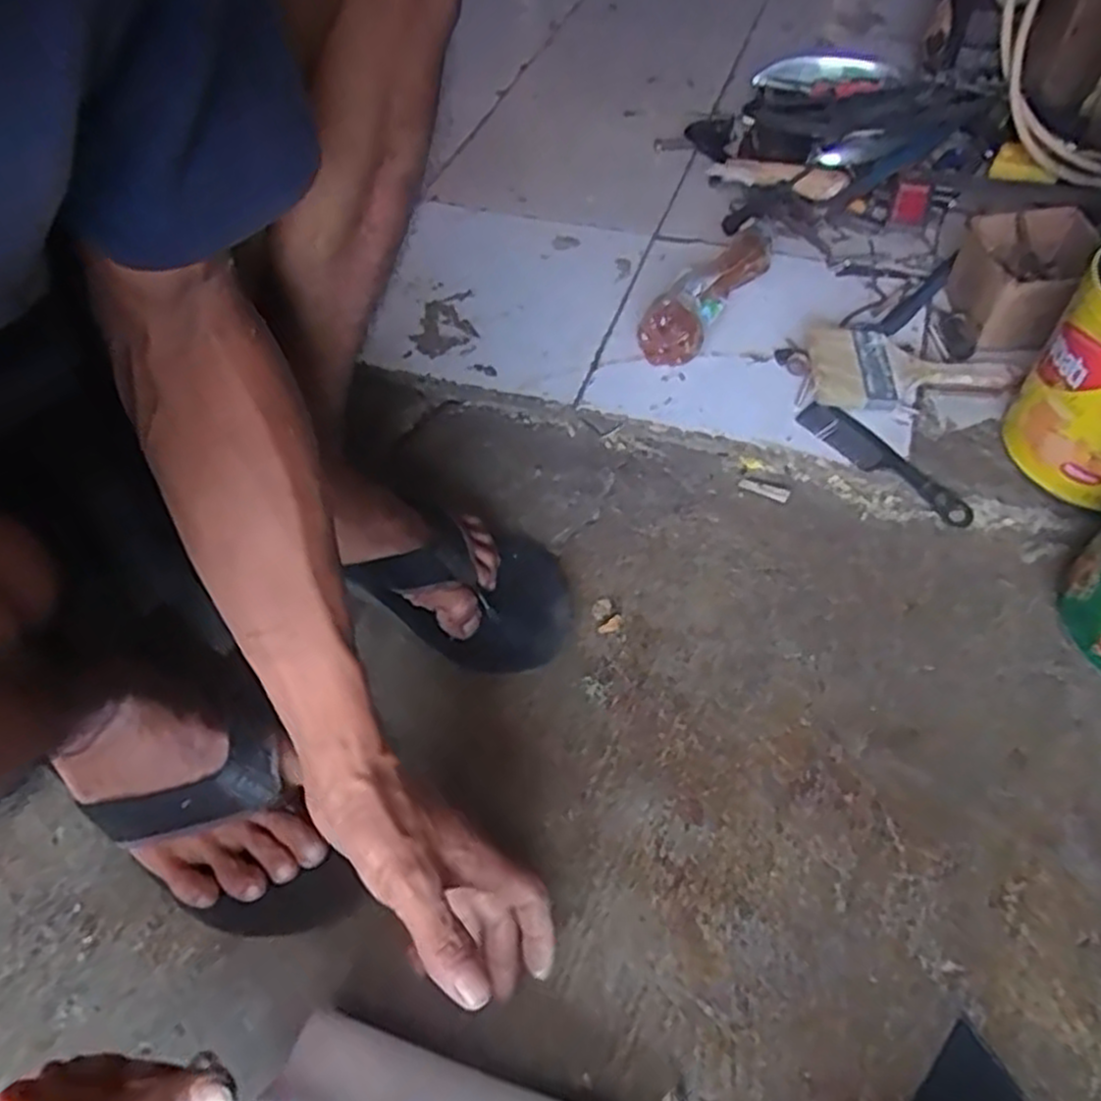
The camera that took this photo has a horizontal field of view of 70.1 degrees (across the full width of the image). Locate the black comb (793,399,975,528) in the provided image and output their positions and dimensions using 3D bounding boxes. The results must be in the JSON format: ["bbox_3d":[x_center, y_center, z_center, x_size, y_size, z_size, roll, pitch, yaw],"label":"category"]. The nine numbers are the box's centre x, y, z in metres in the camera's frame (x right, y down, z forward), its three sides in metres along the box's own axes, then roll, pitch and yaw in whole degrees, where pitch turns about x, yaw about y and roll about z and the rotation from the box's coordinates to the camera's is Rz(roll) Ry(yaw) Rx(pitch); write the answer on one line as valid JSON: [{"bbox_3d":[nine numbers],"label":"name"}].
[{"bbox_3d":[0.284,-0.077,0.668,0.038,0.008,0.164,-33,59,-20],"label":"black comb"}]

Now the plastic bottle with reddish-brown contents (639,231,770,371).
[{"bbox_3d":[0.152,-0.247,0.760,0.054,0.058,0.189,27,58,22],"label":"plastic bottle with reddish-brown contents"}]

